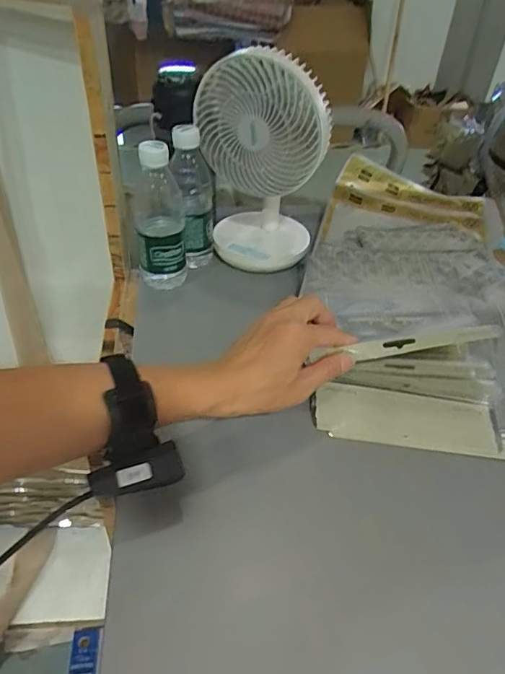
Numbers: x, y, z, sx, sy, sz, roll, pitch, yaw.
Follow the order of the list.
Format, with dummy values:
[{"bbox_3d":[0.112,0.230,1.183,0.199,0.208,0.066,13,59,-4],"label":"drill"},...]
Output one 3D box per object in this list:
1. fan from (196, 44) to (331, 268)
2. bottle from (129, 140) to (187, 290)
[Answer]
[{"bbox_3d":[0.014,-0.214,0.621,0.105,0.228,0.143,-31,51,-33],"label":"fan"},{"bbox_3d":[-0.113,-0.143,0.611,0.061,0.178,0.064,-5,42,-9],"label":"bottle"}]

